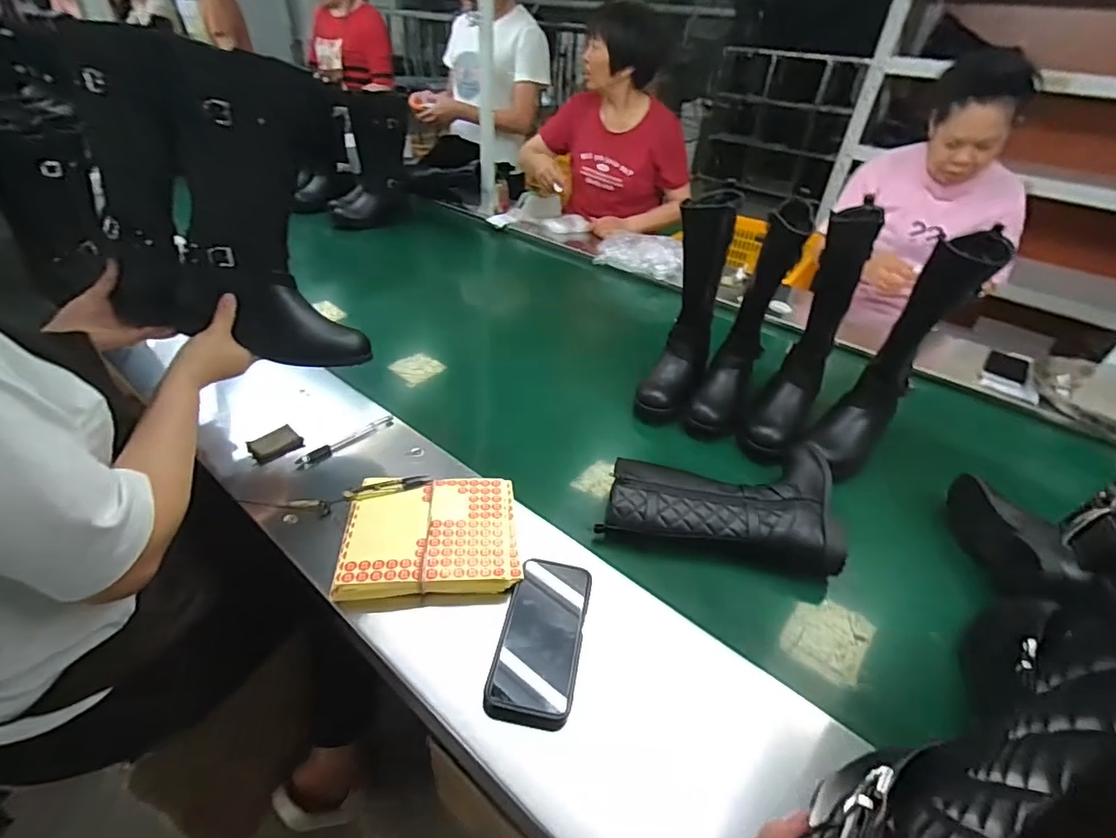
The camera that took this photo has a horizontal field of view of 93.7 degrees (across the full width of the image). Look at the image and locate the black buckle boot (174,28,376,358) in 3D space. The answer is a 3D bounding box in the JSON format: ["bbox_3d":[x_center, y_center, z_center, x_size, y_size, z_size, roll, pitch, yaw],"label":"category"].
[{"bbox_3d":[-0.367,-0.265,0.690,0.257,0.346,0.102,13,16,6],"label":"black buckle boot"}]

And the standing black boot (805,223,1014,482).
[{"bbox_3d":[0.503,-0.085,0.776,0.220,0.327,0.099,-27,47,-36],"label":"standing black boot"}]

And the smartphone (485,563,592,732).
[{"bbox_3d":[-0.015,0.212,0.522,0.079,0.019,0.169,10,37,6],"label":"smartphone"}]

